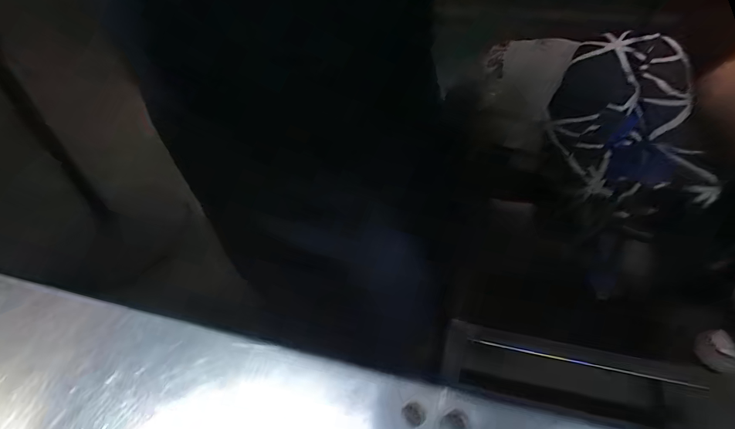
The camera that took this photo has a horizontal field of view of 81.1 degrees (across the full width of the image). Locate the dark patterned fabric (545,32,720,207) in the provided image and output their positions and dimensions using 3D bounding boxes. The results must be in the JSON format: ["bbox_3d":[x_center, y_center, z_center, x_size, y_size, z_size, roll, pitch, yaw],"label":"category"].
[{"bbox_3d":[0.313,-0.139,0.534,0.164,0.061,0.302,9,45,12],"label":"dark patterned fabric"}]

